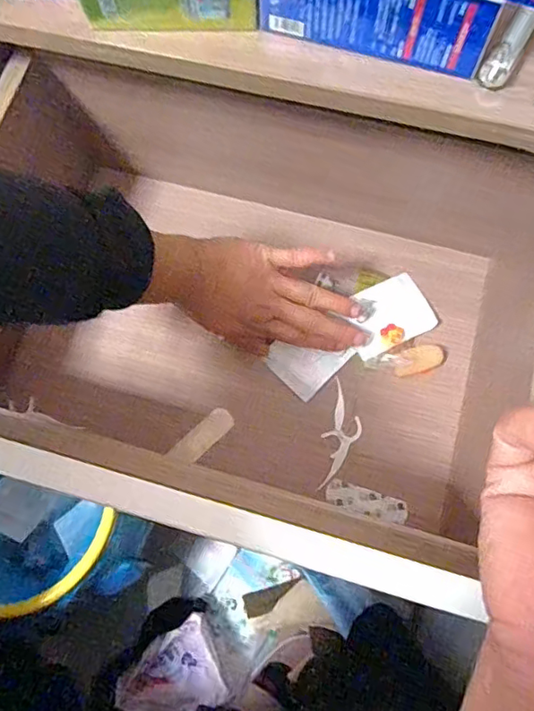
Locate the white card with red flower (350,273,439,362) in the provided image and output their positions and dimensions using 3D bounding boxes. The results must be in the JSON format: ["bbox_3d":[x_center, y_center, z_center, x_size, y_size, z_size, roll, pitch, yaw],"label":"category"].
[{"bbox_3d":[0.113,-0.038,0.489,0.081,0.010,0.059,-28,75,-7],"label":"white card with red flower"}]

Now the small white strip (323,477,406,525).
[{"bbox_3d":[0.085,0.125,0.449,0.068,0.009,0.023,18,74,7],"label":"small white strip"}]

